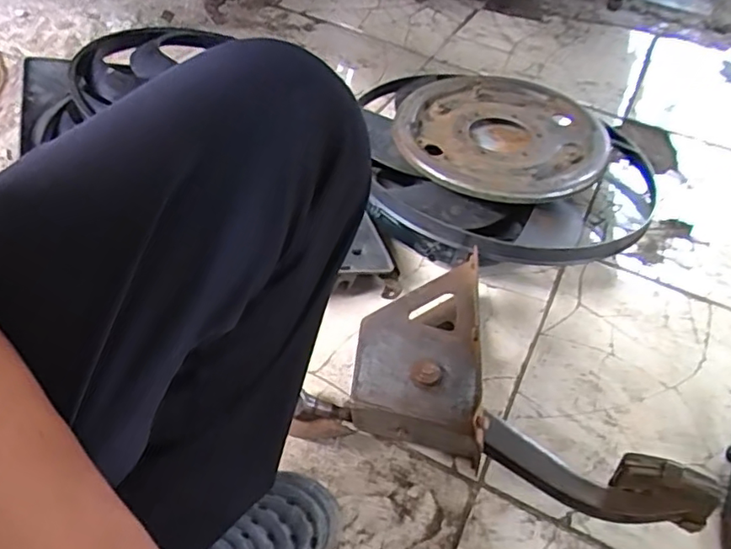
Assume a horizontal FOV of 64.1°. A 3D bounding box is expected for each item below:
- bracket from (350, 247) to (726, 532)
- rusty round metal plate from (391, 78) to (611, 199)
[{"bbox_3d":[0.168,0.116,0.632,0.361,0.112,0.221,20,51,16],"label":"bracket"},{"bbox_3d":[0.186,-0.198,0.817,0.294,0.038,0.245,30,52,20],"label":"rusty round metal plate"}]

